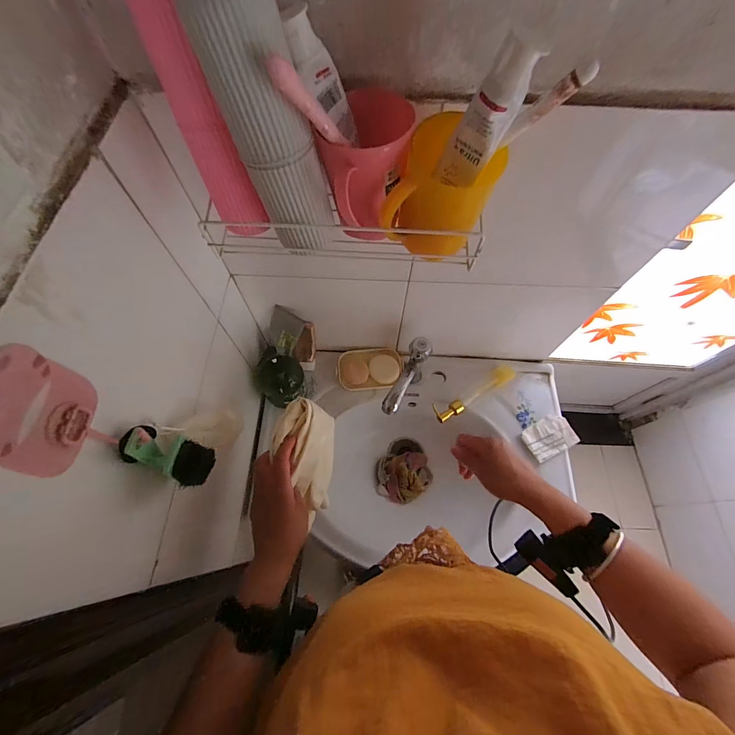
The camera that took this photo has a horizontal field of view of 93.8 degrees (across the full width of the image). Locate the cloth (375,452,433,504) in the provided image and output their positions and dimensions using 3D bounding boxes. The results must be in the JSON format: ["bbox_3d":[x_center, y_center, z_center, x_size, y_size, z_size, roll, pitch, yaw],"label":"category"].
[{"bbox_3d":[0.078,0.235,0.739,0.121,0.034,0.099,-12,65,-6],"label":"cloth"}]

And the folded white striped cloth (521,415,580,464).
[{"bbox_3d":[0.361,0.139,0.684,0.098,0.018,0.069,-25,67,-12],"label":"folded white striped cloth"}]

